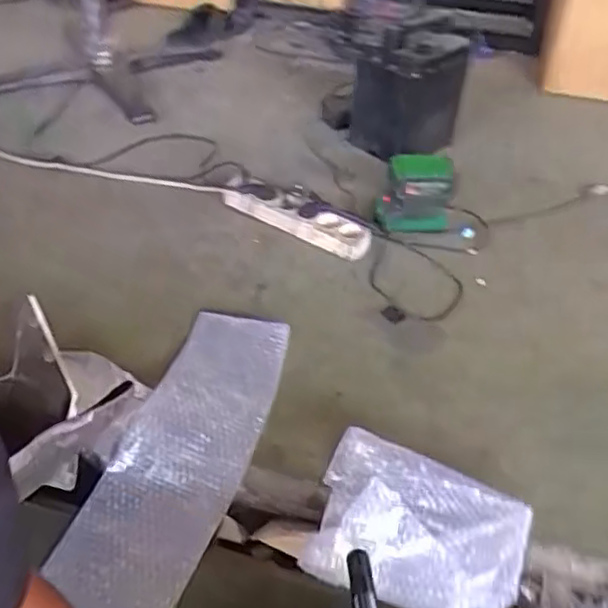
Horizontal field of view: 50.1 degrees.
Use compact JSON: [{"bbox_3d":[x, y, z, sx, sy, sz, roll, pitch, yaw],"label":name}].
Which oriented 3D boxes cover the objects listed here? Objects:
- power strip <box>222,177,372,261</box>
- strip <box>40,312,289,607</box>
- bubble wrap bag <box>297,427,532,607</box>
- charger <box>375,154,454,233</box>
[{"bbox_3d":[-0.014,-0.157,1.159,0.292,0.054,0.060,24,46,24],"label":"power strip"},{"bbox_3d":[-0.148,0.172,0.793,0.150,0.025,0.449,12,42,11],"label":"strip"},{"bbox_3d":[0.123,0.246,0.712,0.226,0.066,0.156,16,43,17],"label":"bubble wrap bag"},{"bbox_3d":[0.200,-0.198,1.154,0.134,0.144,0.070,4,41,3],"label":"charger"}]

